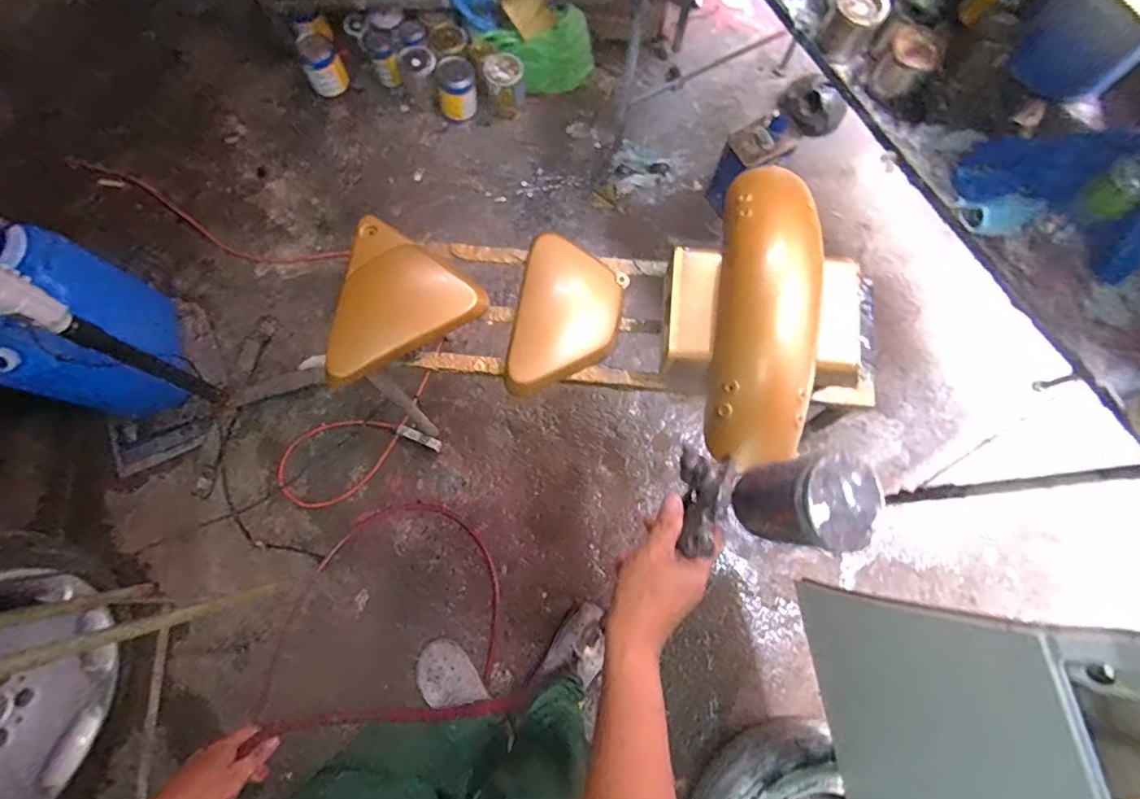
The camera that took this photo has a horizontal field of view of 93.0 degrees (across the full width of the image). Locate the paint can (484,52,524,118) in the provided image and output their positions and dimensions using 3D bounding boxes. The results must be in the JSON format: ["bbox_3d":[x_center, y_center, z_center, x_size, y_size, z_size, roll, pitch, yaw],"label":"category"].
[{"bbox_3d":[-0.181,-0.889,1.541,0.109,0.131,0.112,-13,76,-2],"label":"paint can"}]

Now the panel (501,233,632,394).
[{"bbox_3d":[-0.004,-0.121,0.826,0.155,0.044,0.243,12,77,4],"label":"panel"}]

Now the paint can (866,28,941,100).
[{"bbox_3d":[0.475,-0.473,0.767,0.070,0.059,0.072,0,76,1],"label":"paint can"}]

